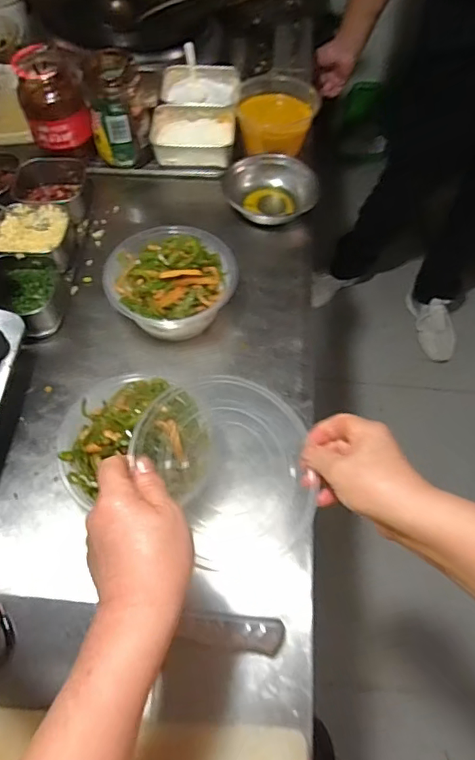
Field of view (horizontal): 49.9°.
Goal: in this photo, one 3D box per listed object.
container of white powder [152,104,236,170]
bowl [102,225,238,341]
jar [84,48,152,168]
[{"bbox_3d":[-0.071,-0.401,0.841,0.135,0.043,0.109,2,59,0],"label":"container of white powder"},{"bbox_3d":[-0.084,-0.130,0.661,0.158,0.085,0.144,0,59,-1],"label":"bowl"},{"bbox_3d":[-0.186,-0.418,0.796,0.086,0.132,0.083,0,59,-1],"label":"jar"}]

